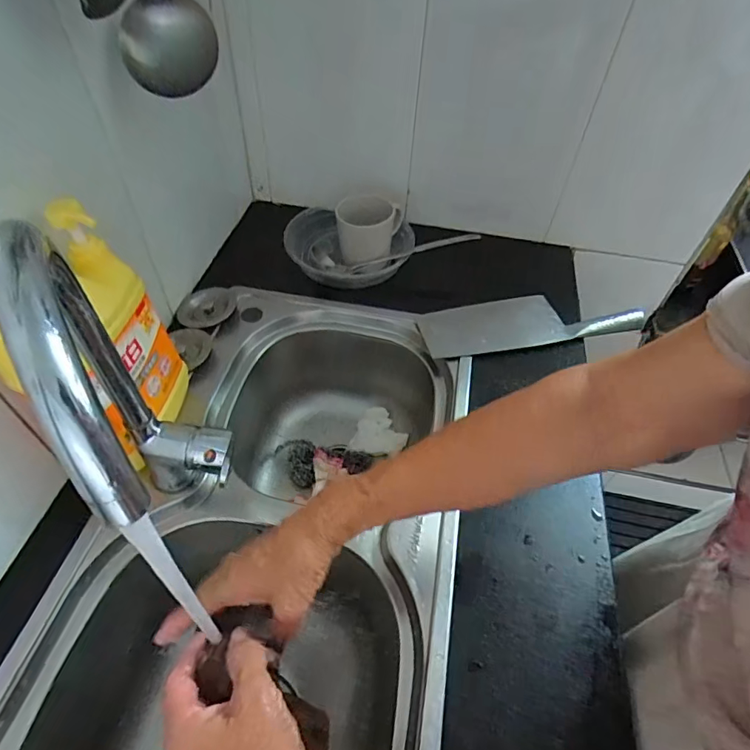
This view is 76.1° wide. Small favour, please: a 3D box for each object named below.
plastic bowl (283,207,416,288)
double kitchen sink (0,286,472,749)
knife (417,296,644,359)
[{"bbox_3d":[-0.042,-0.203,0.771,0.191,0.052,0.177,2,50,-2],"label":"plastic bowl"},{"bbox_3d":[-0.107,0.219,0.560,0.367,0.208,0.720,11,50,6],"label":"double kitchen sink"},{"bbox_3d":[0.225,-0.082,0.700,0.316,0.020,0.092,-9,51,-11],"label":"knife"}]

